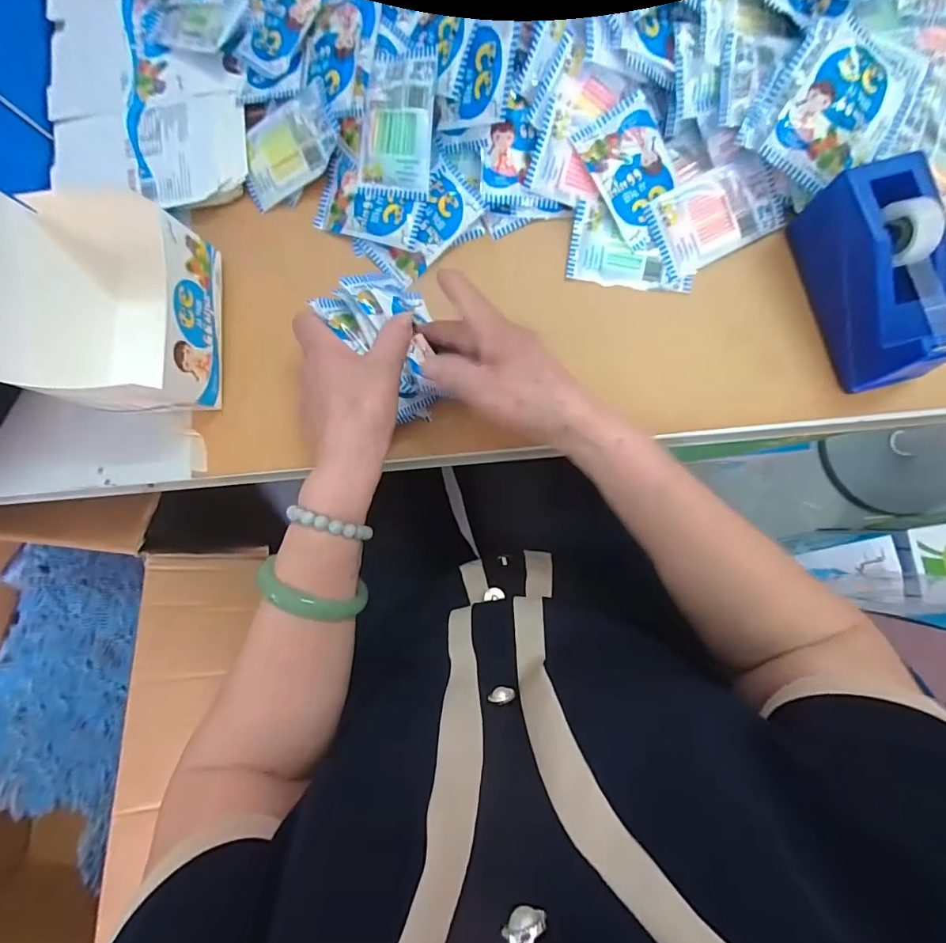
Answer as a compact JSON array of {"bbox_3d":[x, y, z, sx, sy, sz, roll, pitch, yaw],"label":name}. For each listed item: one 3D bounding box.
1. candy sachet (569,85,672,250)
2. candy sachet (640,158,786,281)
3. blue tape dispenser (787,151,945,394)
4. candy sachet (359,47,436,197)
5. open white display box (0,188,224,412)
[{"bbox_3d":[0.134,-0.244,0.376,0.066,0.007,0.106,-34,100,-1],"label":"candy sachet"},{"bbox_3d":[0.200,-0.210,0.377,0.103,0.006,0.065,-23,99,5],"label":"candy sachet"},{"bbox_3d":[0.304,-0.143,0.338,0.055,0.071,0.151,-13,82,2],"label":"blue tape dispenser"},{"bbox_3d":[-0.061,-0.283,0.375,0.062,0.008,0.101,14,109,13],"label":"candy sachet"},{"bbox_3d":[-0.280,-0.147,0.315,0.115,0.193,0.174,-2,83,4],"label":"open white display box"}]

